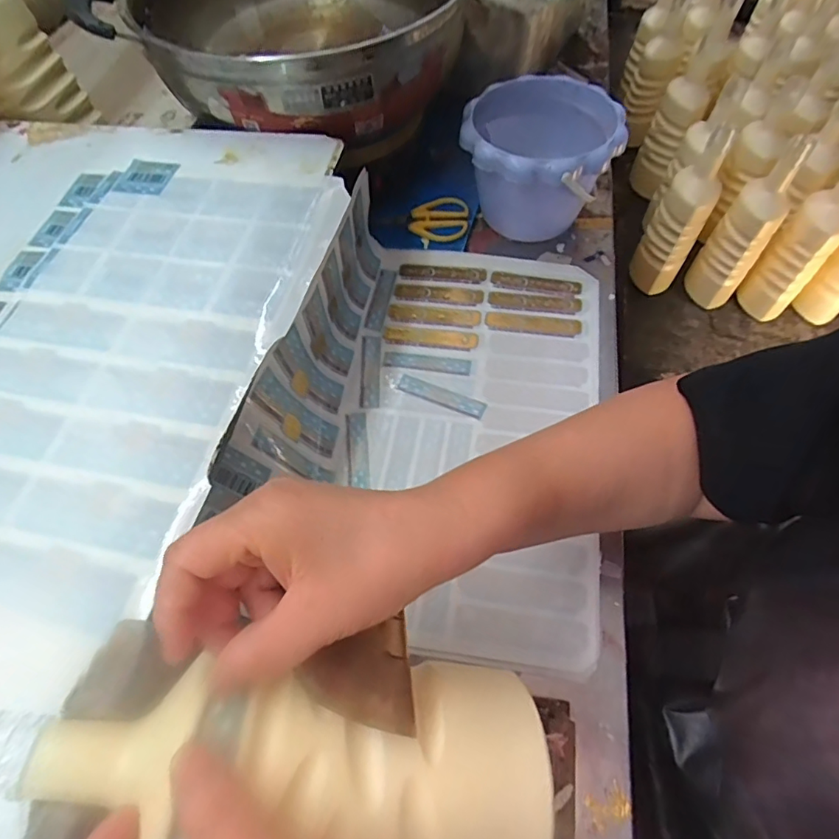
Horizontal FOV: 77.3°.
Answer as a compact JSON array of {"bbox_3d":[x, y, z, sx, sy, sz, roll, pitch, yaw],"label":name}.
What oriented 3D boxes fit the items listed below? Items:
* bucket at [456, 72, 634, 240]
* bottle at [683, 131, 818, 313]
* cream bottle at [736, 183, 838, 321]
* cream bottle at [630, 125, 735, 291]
[{"bbox_3d":[0.118,-0.266,0.554,0.151,0.124,0.146,1,59,-1],"label":"bucket"},{"bbox_3d":[0.484,-0.276,0.784,0.077,0.241,0.067,31,64,16],"label":"bottle"},{"bbox_3d":[0.569,-0.261,0.770,0.075,0.249,0.081,37,65,19],"label":"cream bottle"},{"bbox_3d":[0.386,-0.301,0.775,0.069,0.227,0.082,26,62,13],"label":"cream bottle"}]

